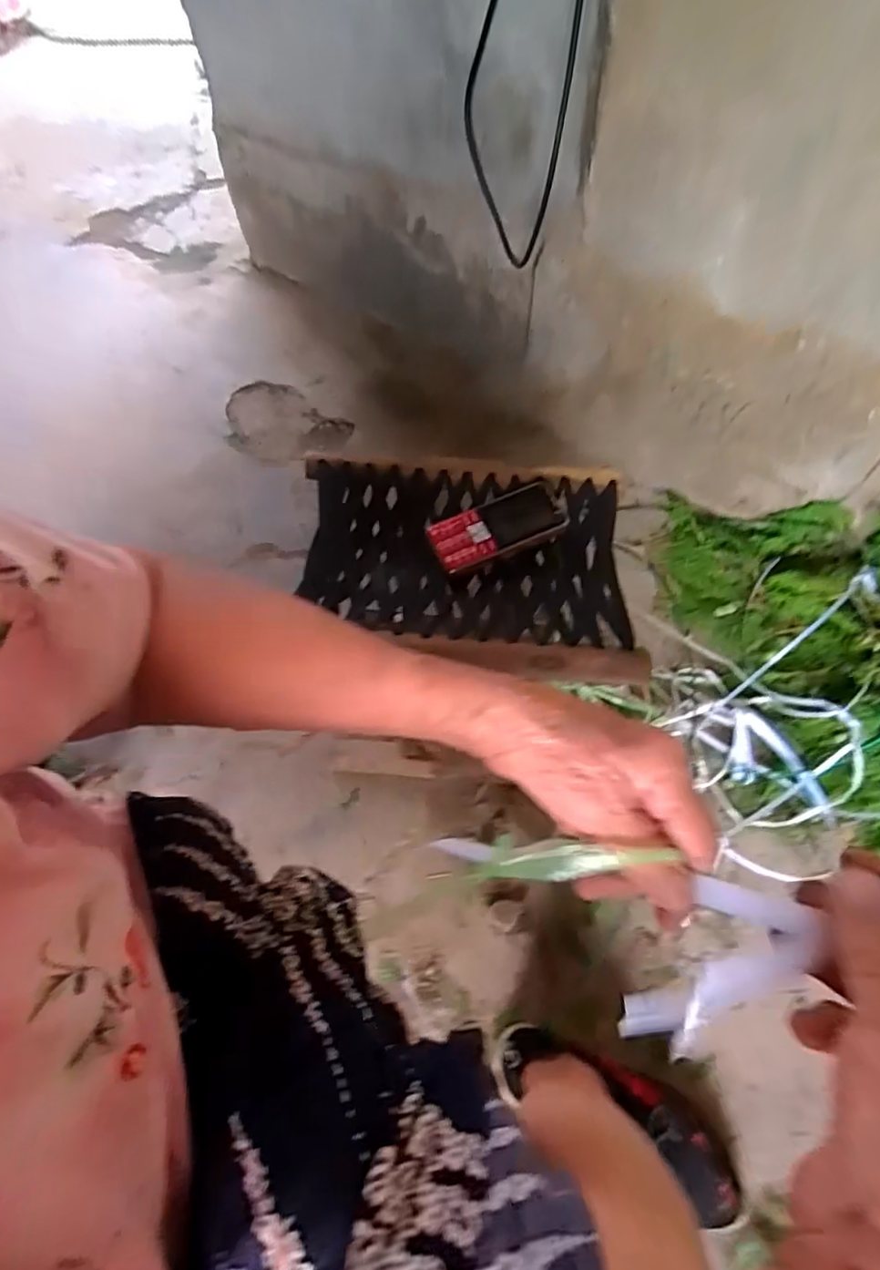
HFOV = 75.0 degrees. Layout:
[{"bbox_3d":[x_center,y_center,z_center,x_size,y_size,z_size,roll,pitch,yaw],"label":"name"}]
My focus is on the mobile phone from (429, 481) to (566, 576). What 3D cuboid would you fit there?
[{"bbox_3d":[0.053,-0.100,0.529,0.123,0.008,0.056,-22,70,-8],"label":"mobile phone"}]

